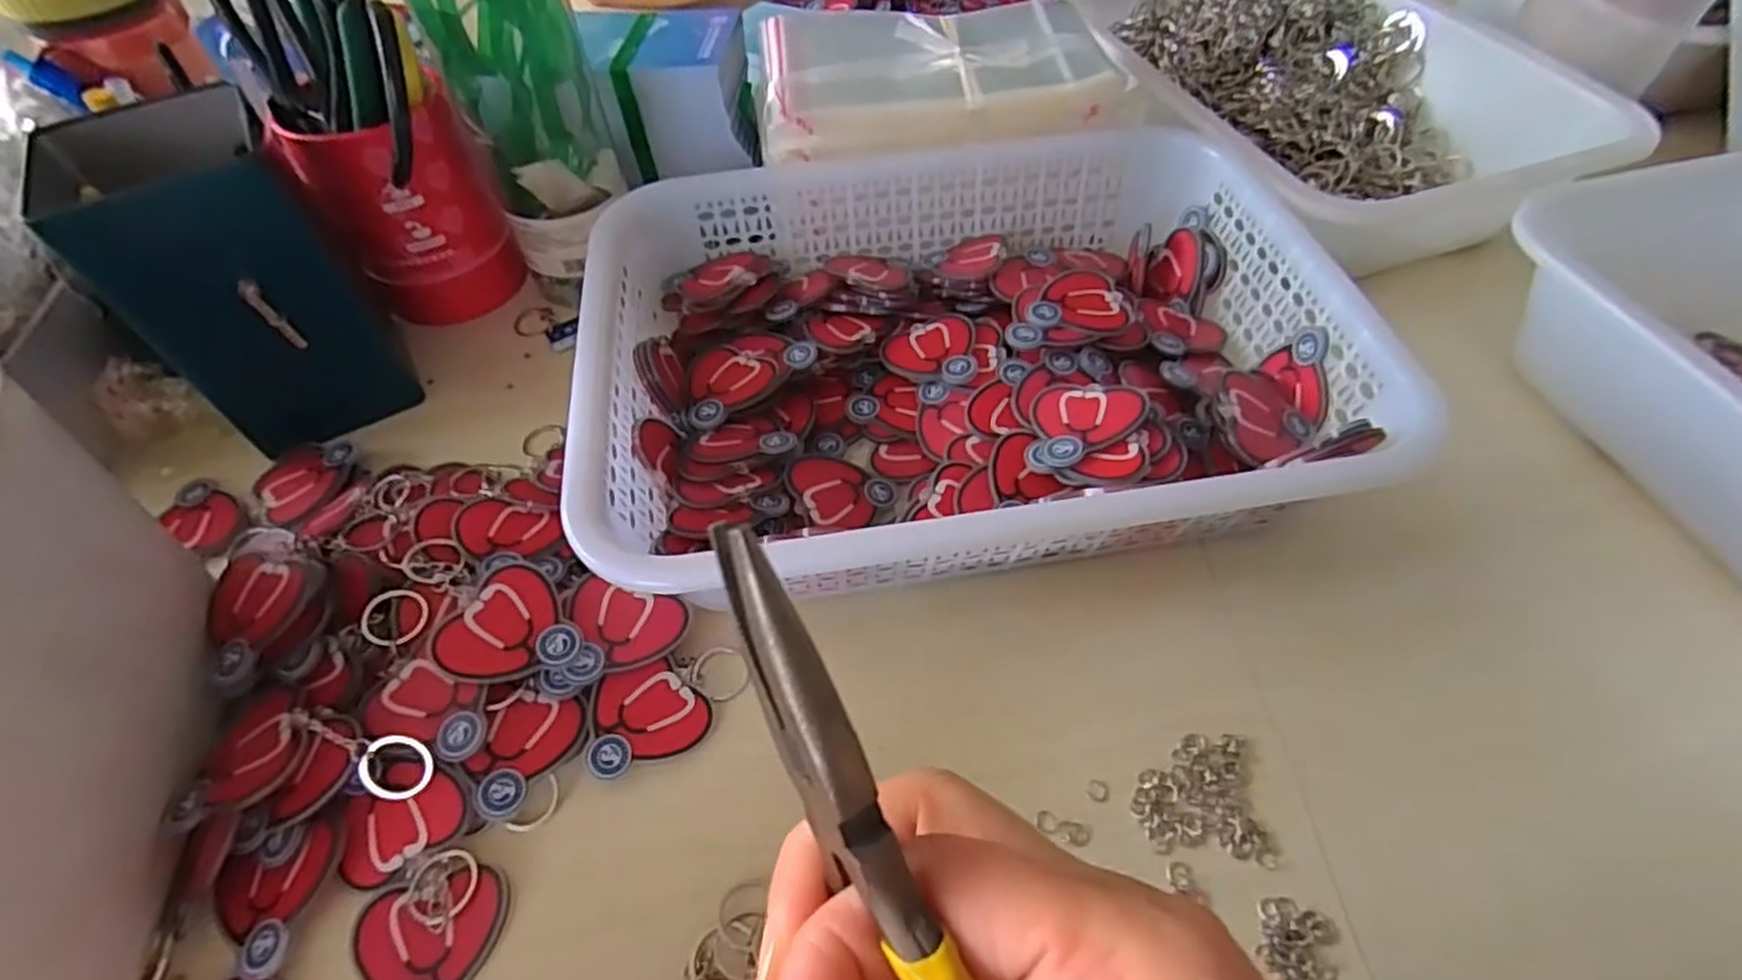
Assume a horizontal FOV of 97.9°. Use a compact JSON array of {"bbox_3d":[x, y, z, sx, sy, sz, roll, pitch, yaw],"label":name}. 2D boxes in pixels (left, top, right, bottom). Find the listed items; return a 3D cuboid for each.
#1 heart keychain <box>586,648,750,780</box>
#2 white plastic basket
[{"bbox_3d":[-0.085,0.093,0.321,0.067,0.006,0.039,-13,70,-18],"label":"heart keychain"},{"bbox_3d":[0.045,-0.071,0.386,0.358,0.068,0.259,-5,54,-2],"label":"white plastic basket"}]

